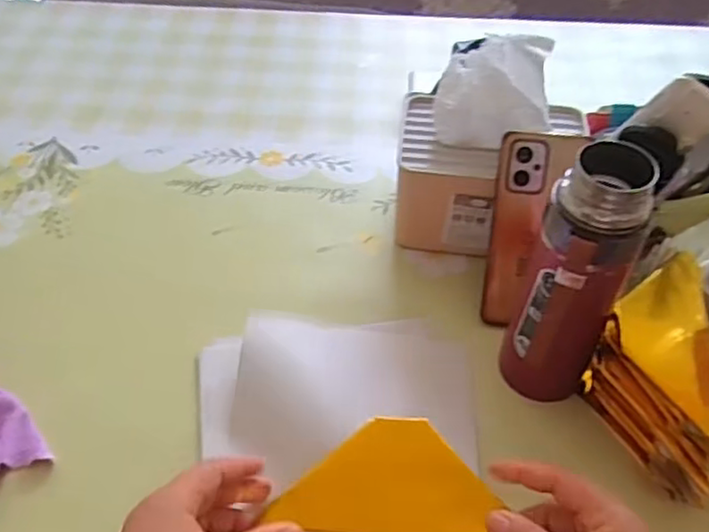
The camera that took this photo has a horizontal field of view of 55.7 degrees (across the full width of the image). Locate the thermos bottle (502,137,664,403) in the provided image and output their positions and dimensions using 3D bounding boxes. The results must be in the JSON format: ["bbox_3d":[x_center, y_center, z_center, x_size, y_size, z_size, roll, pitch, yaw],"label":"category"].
[{"bbox_3d":[0.148,0.019,0.464,0.061,0.219,0.061,26,54,20],"label":"thermos bottle"}]

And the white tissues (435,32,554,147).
[{"bbox_3d":[0.122,-0.150,0.579,0.099,0.069,0.078,9,50,7],"label":"white tissues"}]

